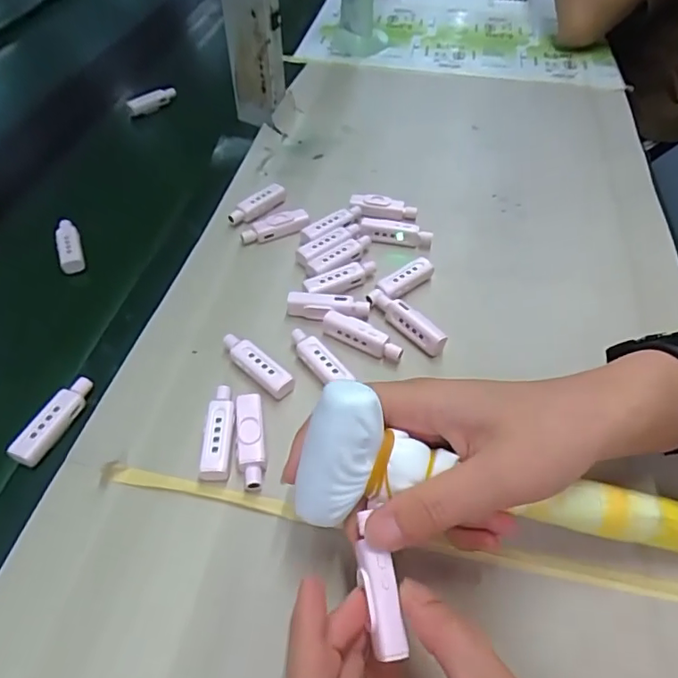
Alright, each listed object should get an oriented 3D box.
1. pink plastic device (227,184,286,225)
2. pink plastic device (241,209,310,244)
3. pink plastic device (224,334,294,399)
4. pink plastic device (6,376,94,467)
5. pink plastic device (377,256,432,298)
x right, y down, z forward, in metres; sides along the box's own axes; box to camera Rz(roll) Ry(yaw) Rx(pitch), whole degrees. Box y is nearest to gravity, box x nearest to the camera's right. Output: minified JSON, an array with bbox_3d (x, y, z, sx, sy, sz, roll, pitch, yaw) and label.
[{"bbox_3d":[-0.068,-0.112,0.443,0.017,0.013,0.054,31,55,21],"label":"pink plastic device"},{"bbox_3d":[-0.051,-0.090,0.426,0.056,0.013,0.015,-19,53,-18],"label":"pink plastic device"},{"bbox_3d":[-0.054,0.016,0.337,0.055,0.011,0.016,34,56,25],"label":"pink plastic device"},{"bbox_3d":[-0.165,0.046,0.309,0.016,0.010,0.058,18,51,14],"label":"pink plastic device"},{"bbox_3d":[0.048,-0.044,0.383,0.044,0.011,0.016,-28,55,-23],"label":"pink plastic device"}]

